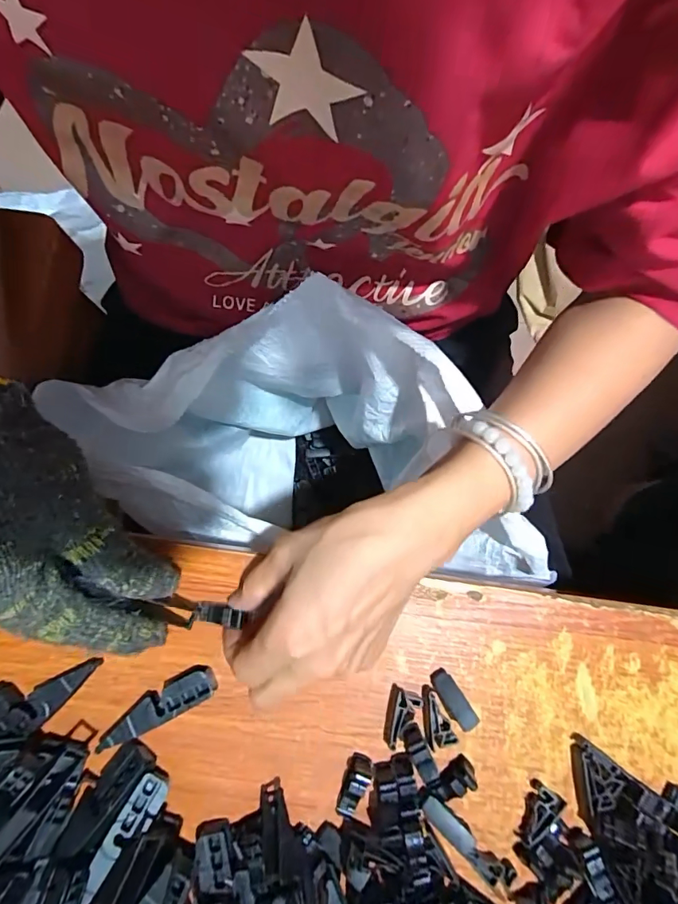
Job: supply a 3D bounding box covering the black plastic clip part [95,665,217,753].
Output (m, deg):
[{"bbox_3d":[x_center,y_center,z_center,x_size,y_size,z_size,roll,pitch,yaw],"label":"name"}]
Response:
[{"bbox_3d":[-0.099,0.139,0.246,0.064,0.013,0.018,-26,81,-5],"label":"black plastic clip part"}]

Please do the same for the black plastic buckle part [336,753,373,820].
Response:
[{"bbox_3d":[0.008,0.182,0.242,0.013,0.009,0.031,16,80,2],"label":"black plastic buckle part"}]

